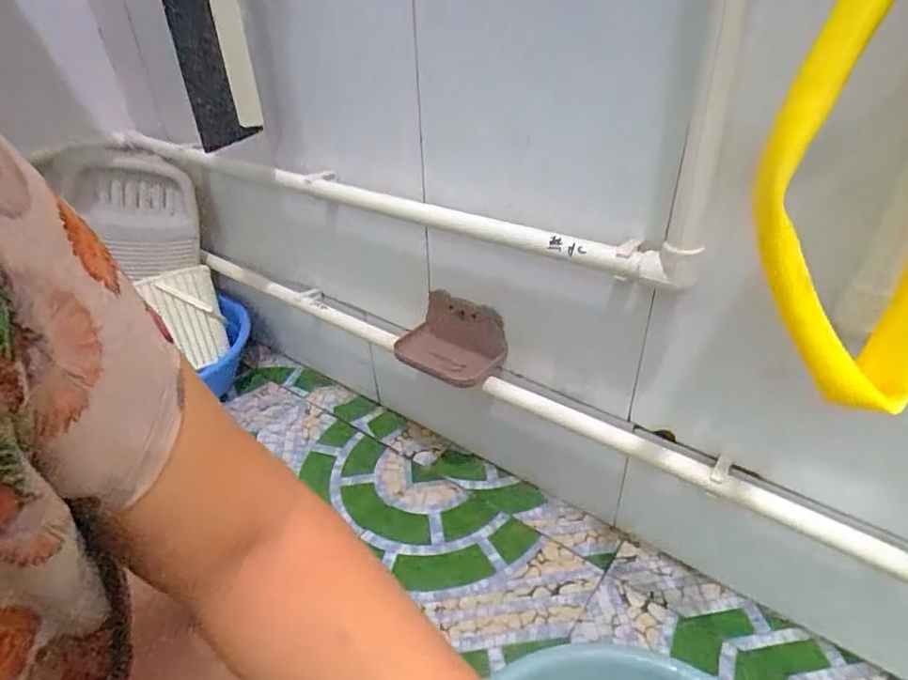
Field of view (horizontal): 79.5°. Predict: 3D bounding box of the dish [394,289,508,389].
[{"bbox_3d":[-0.010,0.002,0.694,0.134,0.078,0.092,23,43,32],"label":"dish"}]

